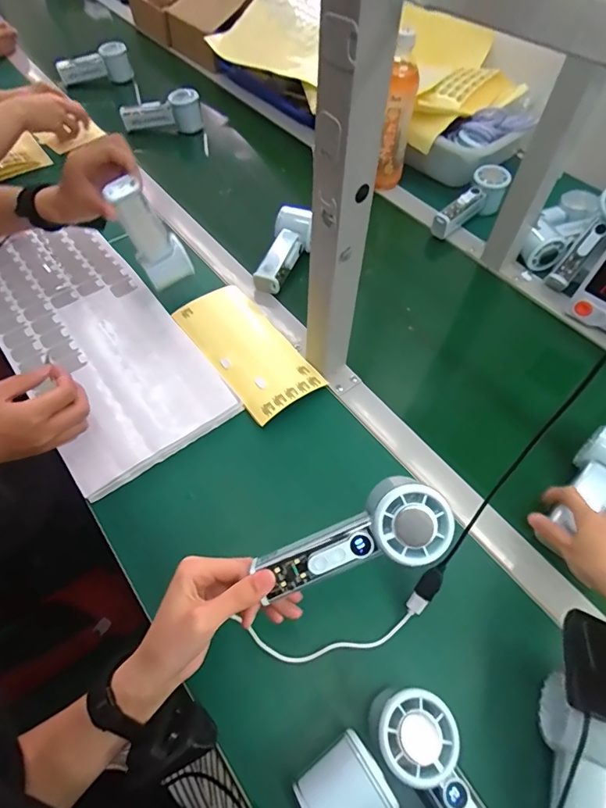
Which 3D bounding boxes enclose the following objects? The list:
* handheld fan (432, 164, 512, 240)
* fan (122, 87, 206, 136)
[{"bbox_3d":[0.277,-0.328,0.725,0.056,0.051,0.158,38,63,20],"label":"handheld fan"},{"bbox_3d":[-0.279,-0.576,0.883,0.150,0.079,0.046,2,57,-2],"label":"fan"}]

